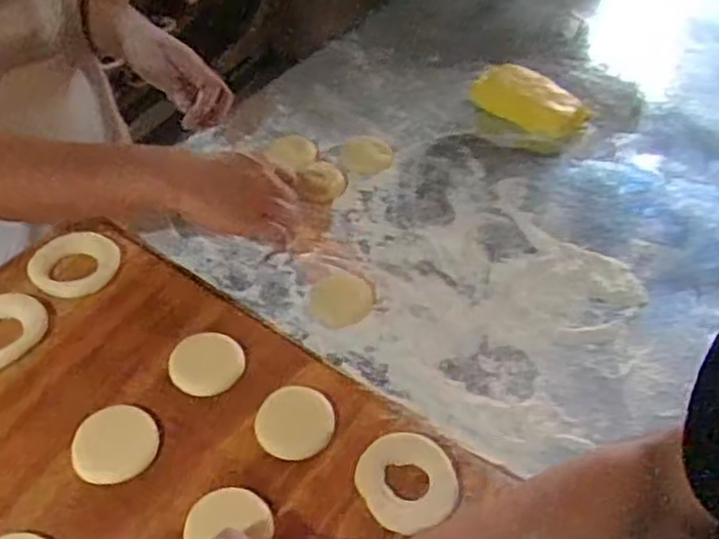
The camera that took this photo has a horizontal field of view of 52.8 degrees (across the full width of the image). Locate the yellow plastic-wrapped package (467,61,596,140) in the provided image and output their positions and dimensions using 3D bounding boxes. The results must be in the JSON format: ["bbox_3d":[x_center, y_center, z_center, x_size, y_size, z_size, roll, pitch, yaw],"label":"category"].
[{"bbox_3d":[0.227,-0.225,0.963,0.149,0.023,0.098,36,56,25],"label":"yellow plastic-wrapped package"}]

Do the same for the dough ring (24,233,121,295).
[{"bbox_3d":[-0.273,-0.008,0.696,0.084,0.011,0.066,-23,54,-22],"label":"dough ring"}]

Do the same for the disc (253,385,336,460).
[{"bbox_3d":[-0.053,0.125,0.607,0.058,0.011,0.066,28,53,19],"label":"disc"}]

